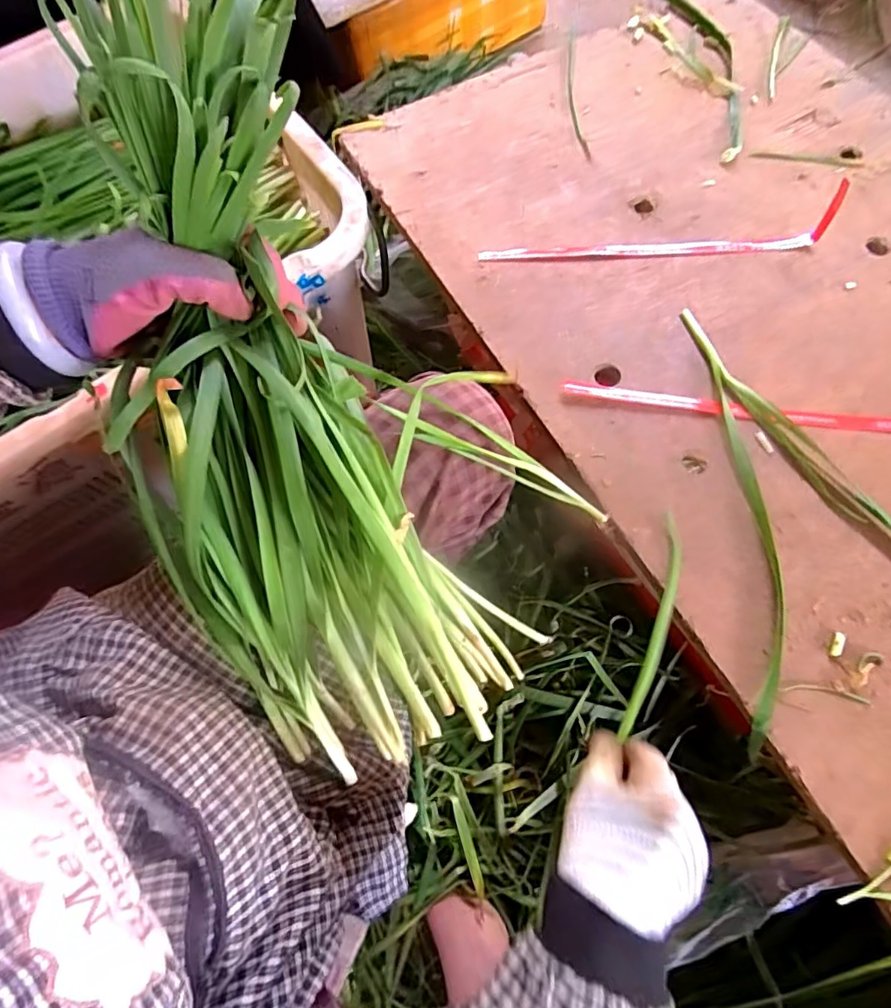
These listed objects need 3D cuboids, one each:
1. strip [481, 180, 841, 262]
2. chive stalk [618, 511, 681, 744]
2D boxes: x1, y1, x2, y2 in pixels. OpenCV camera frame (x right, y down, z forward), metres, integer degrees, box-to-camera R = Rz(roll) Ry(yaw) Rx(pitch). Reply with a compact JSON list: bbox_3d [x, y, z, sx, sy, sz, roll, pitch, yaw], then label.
[{"bbox_3d":[0.181,-0.230,0.468,0.298,0.040,0.023,-5,70,-1],"label":"strip"},{"bbox_3d":[0.148,0.085,0.391,0.017,0.012,0.157,17,82,6],"label":"chive stalk"}]

